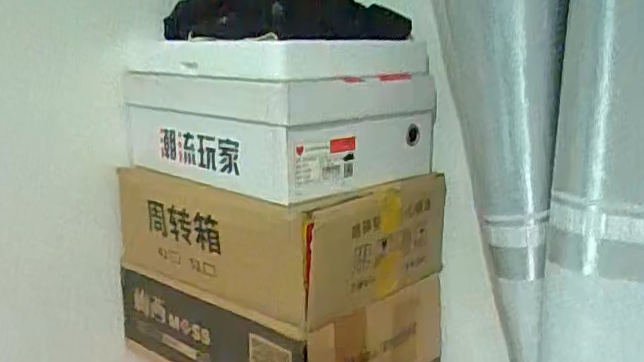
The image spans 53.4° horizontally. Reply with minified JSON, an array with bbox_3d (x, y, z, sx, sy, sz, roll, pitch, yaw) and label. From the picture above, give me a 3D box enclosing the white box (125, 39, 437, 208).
[{"bbox_3d":[-0.044,-0.087,0.750,0.253,0.160,0.264,-11,18,-43],"label":"white box"}]

